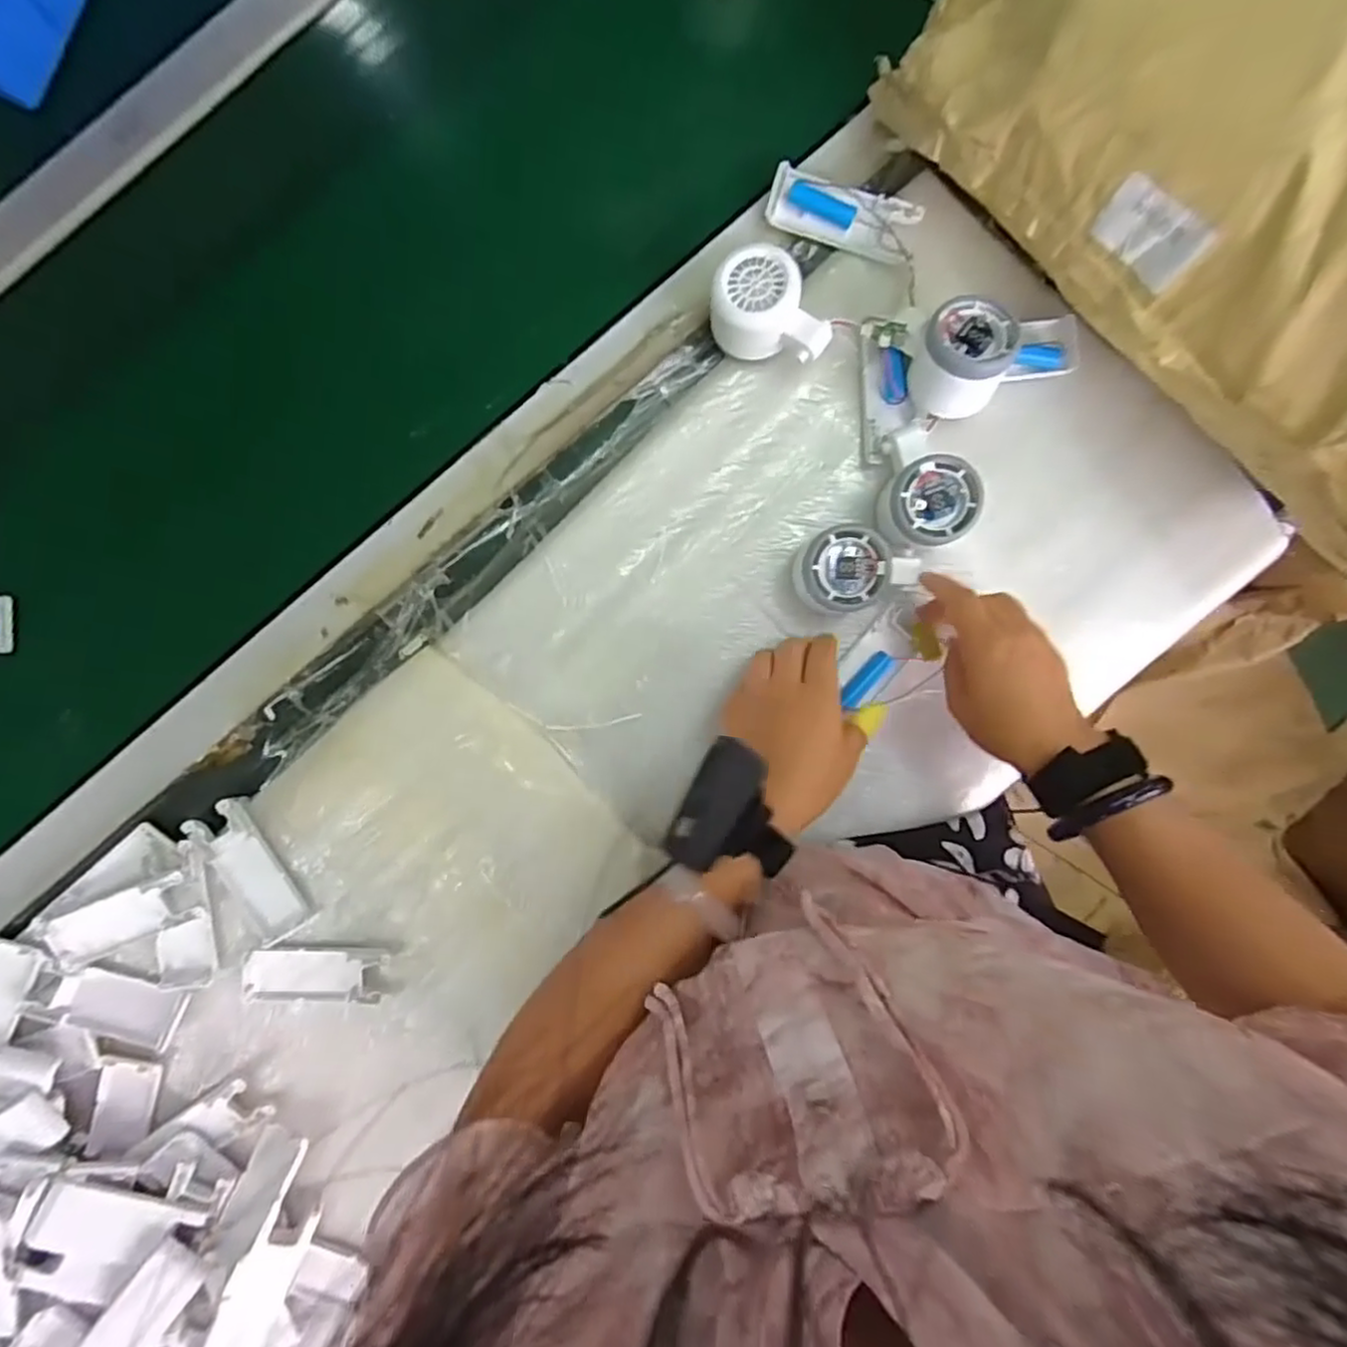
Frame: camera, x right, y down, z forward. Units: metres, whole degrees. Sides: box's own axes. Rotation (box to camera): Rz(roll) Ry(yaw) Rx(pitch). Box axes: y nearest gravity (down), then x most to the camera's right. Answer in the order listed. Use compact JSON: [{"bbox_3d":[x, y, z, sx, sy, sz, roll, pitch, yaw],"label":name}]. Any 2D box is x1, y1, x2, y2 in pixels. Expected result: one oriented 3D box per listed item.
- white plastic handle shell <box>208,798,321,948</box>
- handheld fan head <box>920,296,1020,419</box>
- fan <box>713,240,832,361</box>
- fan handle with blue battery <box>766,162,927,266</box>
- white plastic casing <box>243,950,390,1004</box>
[{"bbox_3d":[-0.299,0.141,0.484,0.042,0.009,0.103,-31,91,0],"label":"white plastic handle shell"},{"bbox_3d":[0.195,-0.211,0.458,0.062,0.062,0.055,38,90,-1],"label":"handheld fan head"},{"bbox_3d":[0.065,-0.244,0.462,0.080,0.056,0.056,13,91,-1],"label":"fan"},{"bbox_3d":[0.120,-0.326,0.484,0.104,0.015,0.038,19,91,-1],"label":"fan handle with blue battery"},{"bbox_3d":[-0.260,0.221,0.493,0.097,0.007,0.039,2,91,-1],"label":"white plastic casing"}]

